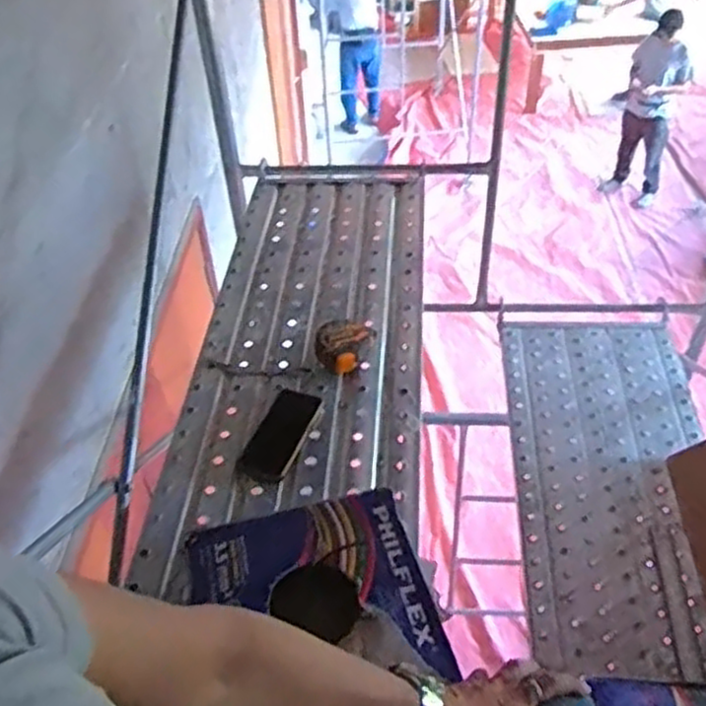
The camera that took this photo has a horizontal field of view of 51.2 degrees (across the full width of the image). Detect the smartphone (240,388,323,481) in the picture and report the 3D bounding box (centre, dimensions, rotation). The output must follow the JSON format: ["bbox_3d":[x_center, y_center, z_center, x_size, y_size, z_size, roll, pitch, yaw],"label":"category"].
[{"bbox_3d":[-0.108,0.125,1.144,0.081,0.017,0.171,16,48,18],"label":"smartphone"}]

